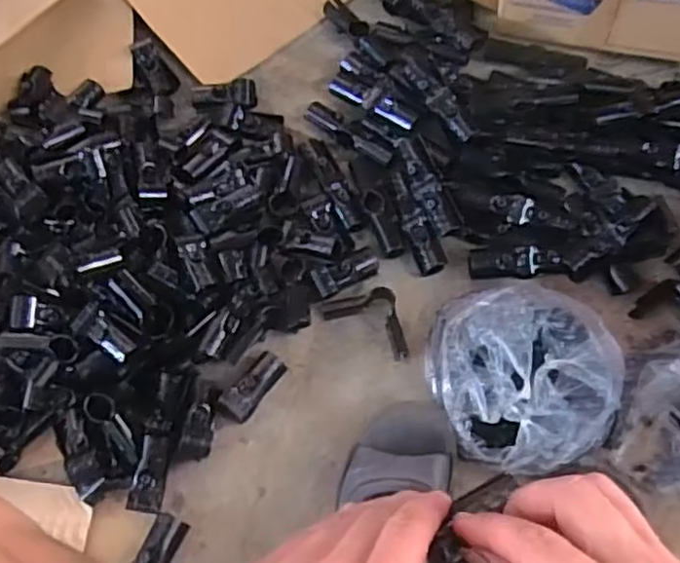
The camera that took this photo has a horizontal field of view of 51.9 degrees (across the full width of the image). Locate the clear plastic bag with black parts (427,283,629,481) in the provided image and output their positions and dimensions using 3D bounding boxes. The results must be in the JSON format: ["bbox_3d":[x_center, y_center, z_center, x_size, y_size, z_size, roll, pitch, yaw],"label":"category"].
[{"bbox_3d":[0.191,0.101,0.734,0.182,0.063,0.192,-3,67,1],"label":"clear plastic bag with black parts"}]

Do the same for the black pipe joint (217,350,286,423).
[{"bbox_3d":[-0.095,0.111,0.749,0.038,0.030,0.082,30,56,14],"label":"black pipe joint"}]

